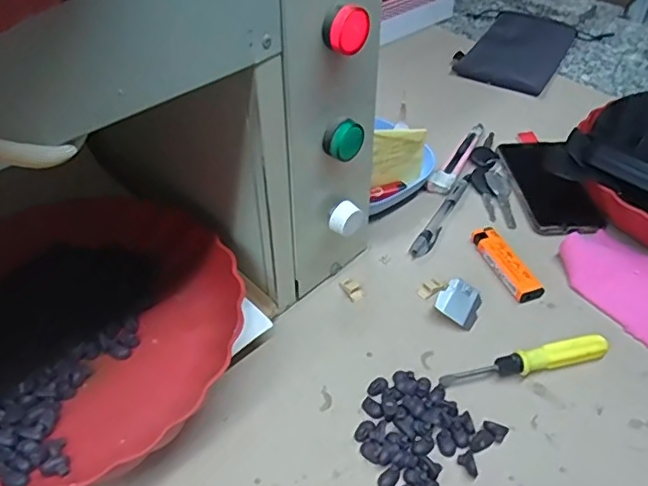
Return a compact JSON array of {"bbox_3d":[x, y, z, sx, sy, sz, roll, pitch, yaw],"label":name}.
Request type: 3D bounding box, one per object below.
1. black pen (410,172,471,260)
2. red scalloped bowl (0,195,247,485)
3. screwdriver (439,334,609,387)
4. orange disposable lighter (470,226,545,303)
[{"bbox_3d":[0.114,-0.030,0.544,0.014,0.011,0.131,21,48,22],"label":"black pen"},{"bbox_3d":[-0.185,0.068,0.405,0.211,0.068,0.231,-1,43,1],"label":"red scalloped bowl"},{"bbox_3d":[0.147,0.087,0.417,0.127,0.014,0.015,-10,44,-9],"label":"screwdriver"},{"bbox_3d":[0.155,0.017,0.493,0.023,0.011,0.080,-15,45,-14],"label":"orange disposable lighter"}]

